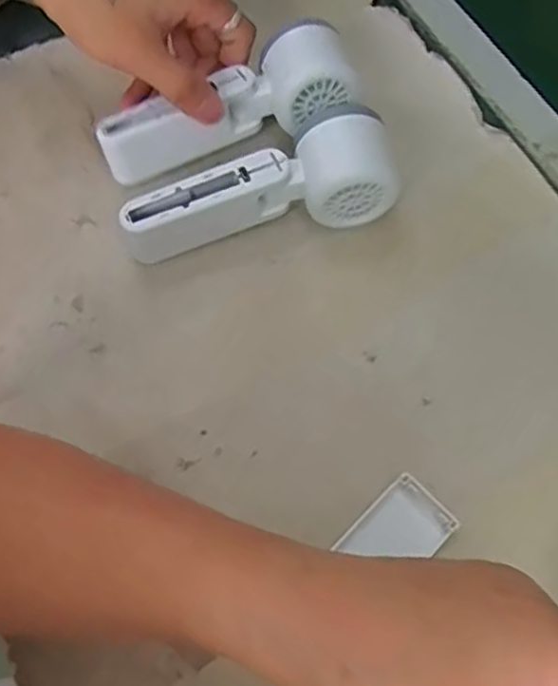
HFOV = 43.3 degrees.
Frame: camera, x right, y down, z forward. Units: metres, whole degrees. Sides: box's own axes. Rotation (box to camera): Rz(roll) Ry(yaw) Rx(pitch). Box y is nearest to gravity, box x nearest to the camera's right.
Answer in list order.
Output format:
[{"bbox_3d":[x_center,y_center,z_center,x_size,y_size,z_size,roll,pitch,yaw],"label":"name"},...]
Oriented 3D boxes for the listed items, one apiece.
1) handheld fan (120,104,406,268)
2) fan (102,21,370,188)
[{"bbox_3d":[-0.008,-0.089,0.421,0.172,0.052,0.055,-18,67,-9],"label":"handheld fan"},{"bbox_3d":[-0.034,-0.147,0.441,0.157,0.052,0.053,-21,68,-10],"label":"fan"}]

